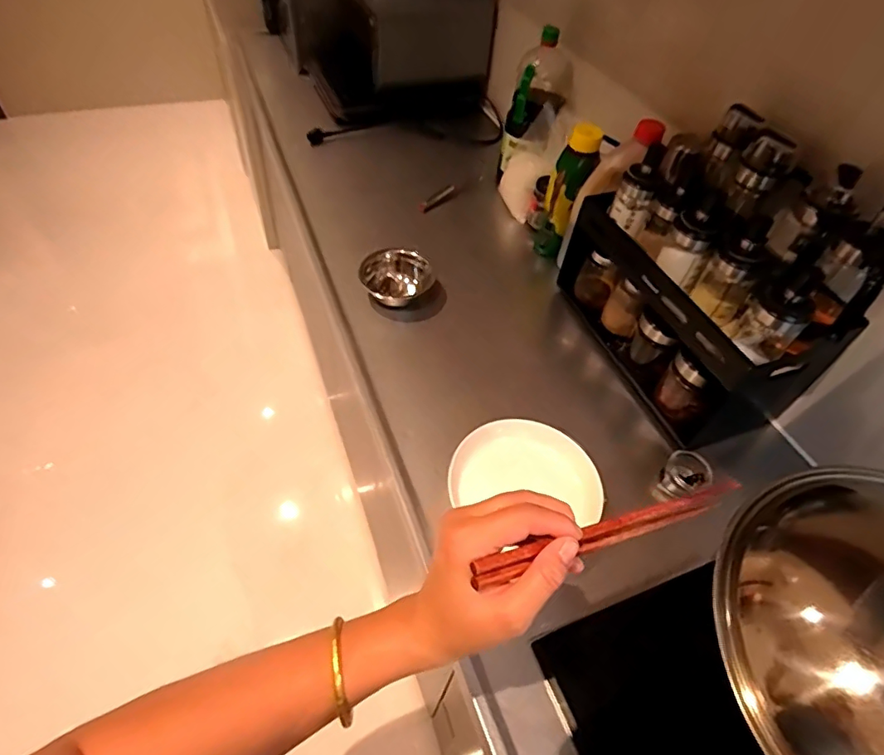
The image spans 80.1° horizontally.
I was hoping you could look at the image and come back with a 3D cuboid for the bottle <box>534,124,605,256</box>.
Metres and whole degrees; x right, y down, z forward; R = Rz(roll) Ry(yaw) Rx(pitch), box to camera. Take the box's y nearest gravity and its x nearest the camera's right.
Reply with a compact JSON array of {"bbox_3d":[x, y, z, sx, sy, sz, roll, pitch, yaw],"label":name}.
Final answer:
[{"bbox_3d":[0.226,-0.331,0.976,0.075,0.237,0.052,15,50,6],"label":"bottle"}]

